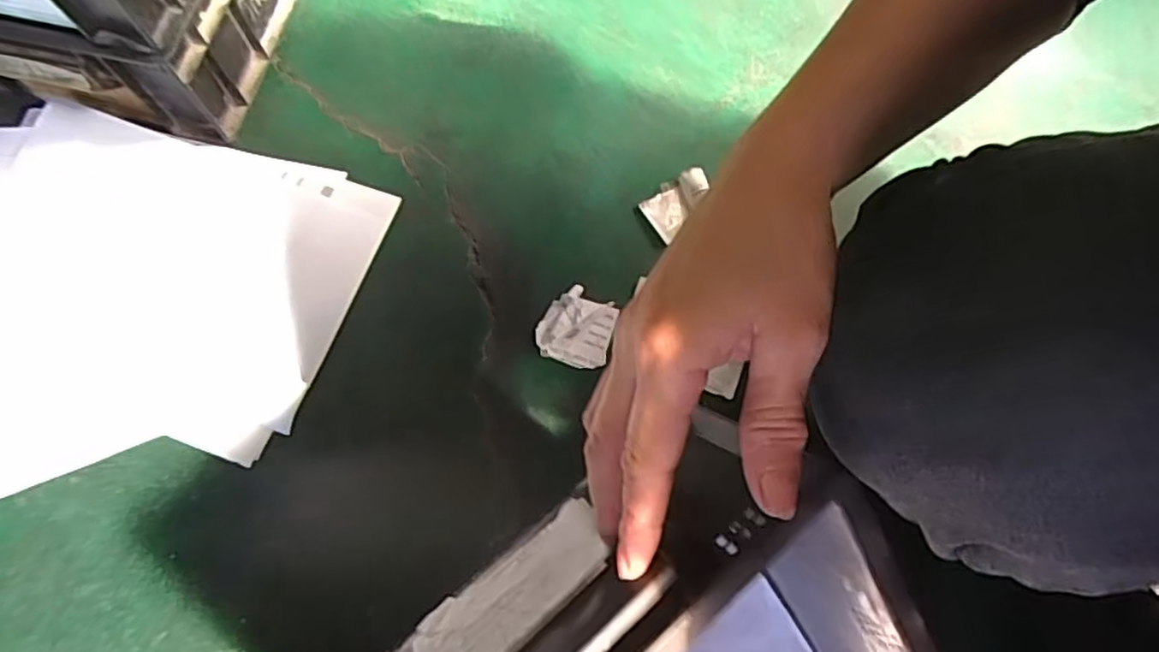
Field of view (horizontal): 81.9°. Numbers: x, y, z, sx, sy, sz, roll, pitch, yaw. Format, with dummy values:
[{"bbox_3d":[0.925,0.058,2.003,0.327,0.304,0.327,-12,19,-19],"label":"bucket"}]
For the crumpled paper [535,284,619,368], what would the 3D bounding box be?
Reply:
[{"bbox_3d":[-0.003,0.000,0.552,0.056,0.011,0.060,20,73,5],"label":"crumpled paper"}]

